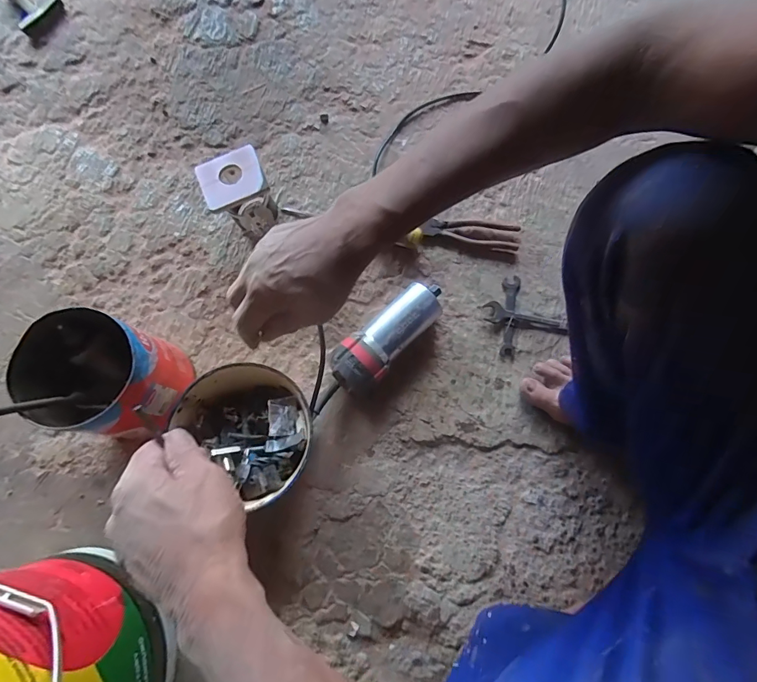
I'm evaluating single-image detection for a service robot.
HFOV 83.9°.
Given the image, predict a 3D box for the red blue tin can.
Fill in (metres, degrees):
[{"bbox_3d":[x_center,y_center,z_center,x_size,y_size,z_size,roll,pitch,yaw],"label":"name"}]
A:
[{"bbox_3d":[-0.354,0.047,0.567,0.162,0.156,0.135,24,79,6],"label":"red blue tin can"}]

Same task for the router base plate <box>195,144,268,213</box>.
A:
[{"bbox_3d":[-0.206,-0.228,0.588,0.089,0.010,0.077,-25,78,-4],"label":"router base plate"}]

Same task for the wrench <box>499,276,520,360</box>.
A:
[{"bbox_3d":[0.197,-0.039,0.634,0.026,0.007,0.125,8,78,3],"label":"wrench"}]

